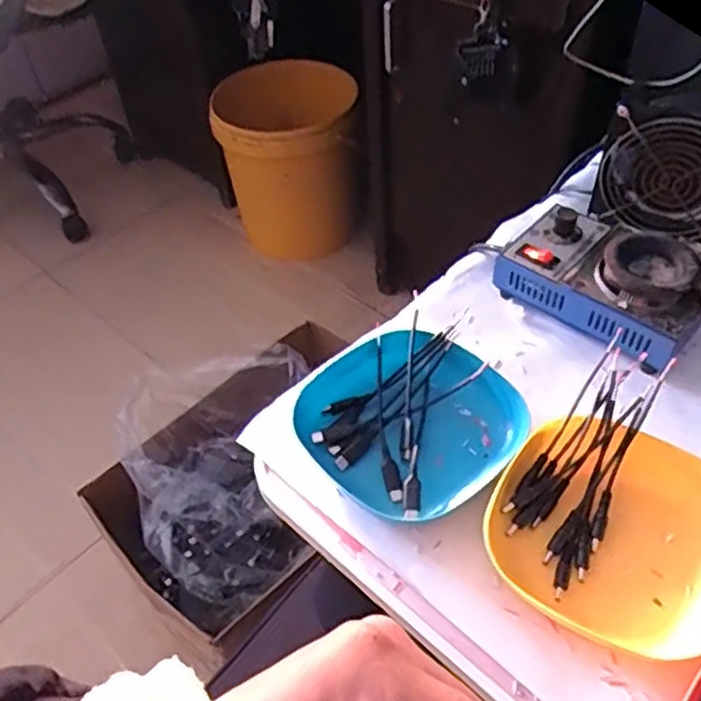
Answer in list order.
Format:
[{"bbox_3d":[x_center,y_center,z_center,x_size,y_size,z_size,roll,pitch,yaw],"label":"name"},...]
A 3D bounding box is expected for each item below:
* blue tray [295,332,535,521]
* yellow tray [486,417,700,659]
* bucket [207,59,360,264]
[{"bbox_3d":[0.042,0.044,0.487,0.133,0.025,0.127,-33,54,-22],"label":"blue tray"},{"bbox_3d":[0.163,0.105,0.428,0.140,0.026,0.132,21,53,22],"label":"yellow tray"},{"bbox_3d":[-0.123,-0.399,1.428,0.262,0.309,0.307,-7,48,-2],"label":"bucket"}]

